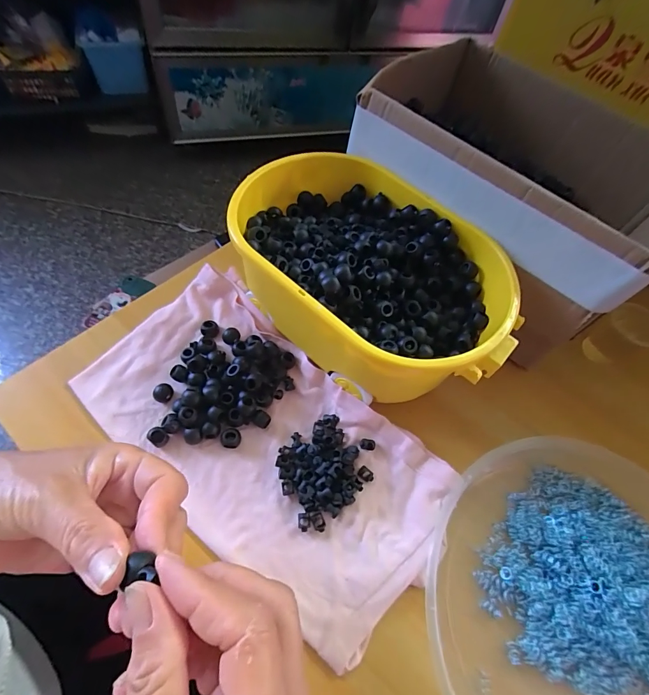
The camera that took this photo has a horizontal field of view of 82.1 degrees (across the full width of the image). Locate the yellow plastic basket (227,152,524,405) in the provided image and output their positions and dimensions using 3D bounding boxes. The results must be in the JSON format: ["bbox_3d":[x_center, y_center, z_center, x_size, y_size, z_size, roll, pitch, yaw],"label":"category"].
[{"bbox_3d":[0.037,-0.062,0.323,0.246,0.093,0.174,42,66,15],"label":"yellow plastic basket"}]

